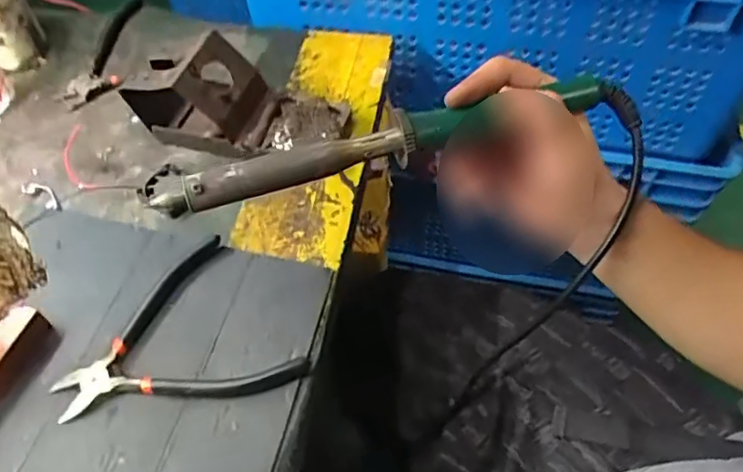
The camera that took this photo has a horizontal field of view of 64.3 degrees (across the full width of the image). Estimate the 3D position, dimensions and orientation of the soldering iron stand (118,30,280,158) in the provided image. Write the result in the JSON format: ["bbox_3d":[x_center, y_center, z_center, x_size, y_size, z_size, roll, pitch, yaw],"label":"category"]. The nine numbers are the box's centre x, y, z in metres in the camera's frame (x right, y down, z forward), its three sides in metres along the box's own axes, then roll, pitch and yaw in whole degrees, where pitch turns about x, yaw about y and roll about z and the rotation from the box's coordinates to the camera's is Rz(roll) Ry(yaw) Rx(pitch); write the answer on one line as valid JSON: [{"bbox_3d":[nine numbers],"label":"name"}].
[{"bbox_3d":[-0.143,-0.118,0.493,0.110,0.077,0.065,13,54,10],"label":"soldering iron stand"}]

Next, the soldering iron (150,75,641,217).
[{"bbox_3d":[0.021,-0.053,0.334,0.277,0.021,0.028,-15,56,-10],"label":"soldering iron"}]

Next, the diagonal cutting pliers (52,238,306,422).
[{"bbox_3d":[-0.131,0.078,0.386,0.136,0.014,0.126,-33,59,-21],"label":"diagonal cutting pliers"}]

